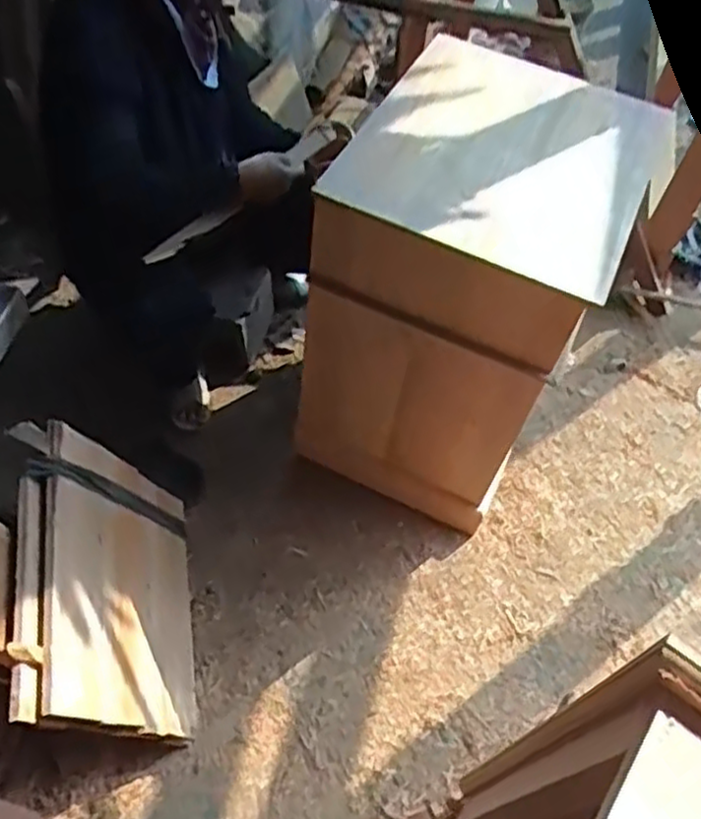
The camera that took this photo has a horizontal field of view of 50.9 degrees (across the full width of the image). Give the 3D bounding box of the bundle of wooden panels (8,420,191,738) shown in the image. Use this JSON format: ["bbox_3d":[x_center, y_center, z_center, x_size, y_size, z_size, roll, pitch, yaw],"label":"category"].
[{"bbox_3d":[-0.388,0.284,1.228,0.054,0.420,0.488,-22,56,12],"label":"bundle of wooden panels"}]

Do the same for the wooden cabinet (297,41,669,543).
[{"bbox_3d":[0.180,-0.169,1.317,0.434,0.704,0.433,23,52,13],"label":"wooden cabinet"}]

